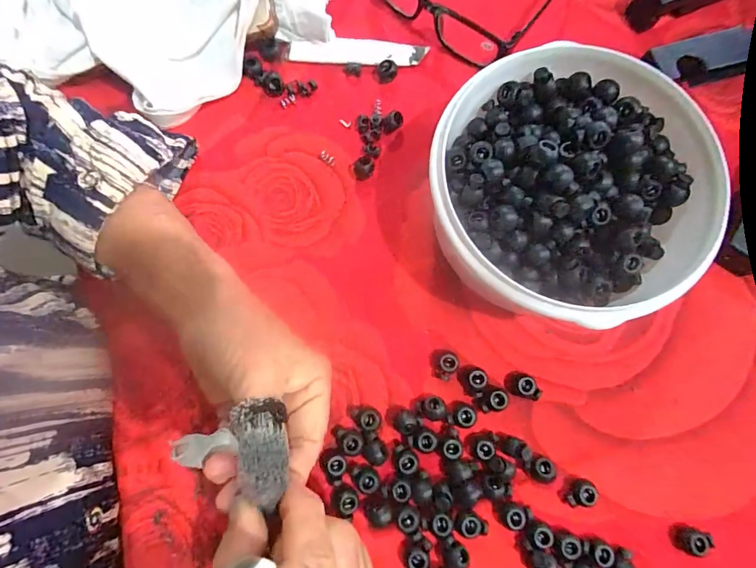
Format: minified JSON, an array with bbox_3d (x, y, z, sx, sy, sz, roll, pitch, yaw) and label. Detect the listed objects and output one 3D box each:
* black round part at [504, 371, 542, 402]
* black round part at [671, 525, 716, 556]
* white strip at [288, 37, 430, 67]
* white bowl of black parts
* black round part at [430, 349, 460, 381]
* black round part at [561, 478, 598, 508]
[{"bbox_3d":[0.096,0.067,0.274,0.021,0.010,0.015,17,77,2],"label":"black round part"},{"bbox_3d":[0.191,0.156,0.252,0.018,0.011,0.015,18,77,3],"label":"black round part"},{"bbox_3d":[-0.016,-0.181,0.324,0.106,0.009,0.020,3,77,-1],"label":"white strip"},{"bbox_3d":[0.118,-0.052,0.265,0.165,0.076,0.157,1,78,-2],"label":"white bowl of black parts"},{"bbox_3d":[0.044,0.054,0.276,0.017,0.012,0.020,-5,77,-3],"label":"black round part"},{"bbox_3d":[0.125,0.130,0.256,0.020,0.009,0.014,-32,80,-8],"label":"black round part"}]

